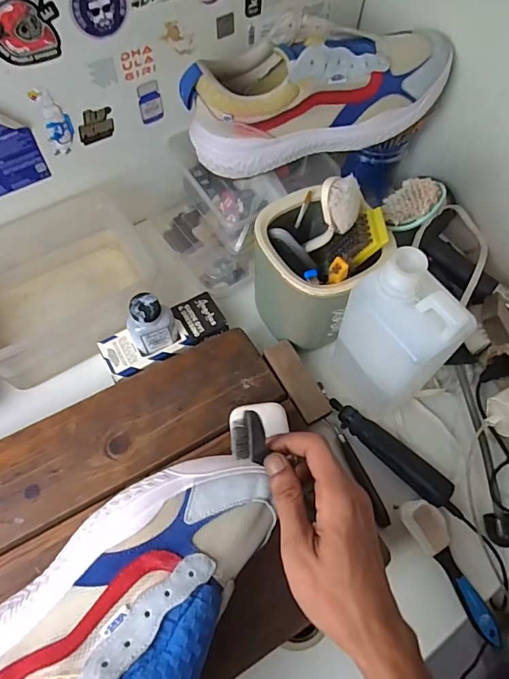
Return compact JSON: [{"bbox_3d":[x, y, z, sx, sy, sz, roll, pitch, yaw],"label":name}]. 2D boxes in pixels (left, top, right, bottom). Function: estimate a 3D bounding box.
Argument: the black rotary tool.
[{"bbox_3d":[0.140,0.114,0.472,0.030,0.025,0.179,-40,72,-20],"label":"black rotary tool"}]

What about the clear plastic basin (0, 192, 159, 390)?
[{"bbox_3d":[-0.223,-0.063,0.506,0.213,0.085,0.159,-30,69,-16],"label":"clear plastic basin"}]

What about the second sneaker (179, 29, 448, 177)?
[{"bbox_3d":[0.071,-0.264,0.480,0.292,0.093,0.097,-11,65,-8],"label":"second sneaker"}]

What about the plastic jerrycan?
[{"bbox_3d":[0.133,0.003,0.423,0.063,0.206,0.089,-30,69,-16],"label":"plastic jerrycan"}]

